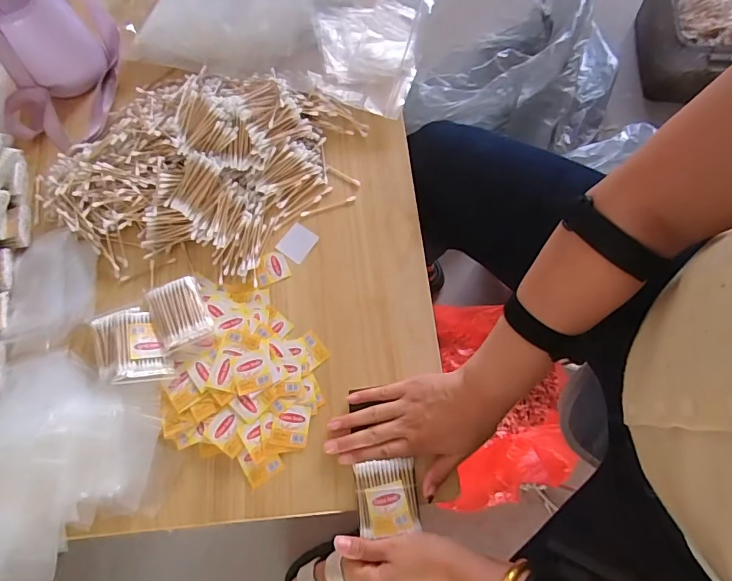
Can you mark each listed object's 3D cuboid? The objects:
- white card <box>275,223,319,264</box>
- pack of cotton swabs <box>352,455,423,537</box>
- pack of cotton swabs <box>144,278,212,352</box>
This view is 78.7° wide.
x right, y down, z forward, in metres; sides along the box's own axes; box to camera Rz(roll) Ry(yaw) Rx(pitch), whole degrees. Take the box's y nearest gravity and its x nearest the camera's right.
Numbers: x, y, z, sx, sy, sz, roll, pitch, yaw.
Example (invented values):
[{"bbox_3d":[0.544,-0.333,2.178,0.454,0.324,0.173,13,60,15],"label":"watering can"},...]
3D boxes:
[{"bbox_3d":[-0.084,-0.059,0.546,0.038,0.004,0.043,34,77,14],"label":"white card"},{"bbox_3d":[0.021,0.206,0.449,0.059,0.011,0.064,-6,75,-1],"label":"pack of cotton swabs"},{"bbox_3d":[-0.214,0.024,0.502,0.059,0.015,0.075,-29,71,-6],"label":"pack of cotton swabs"}]

